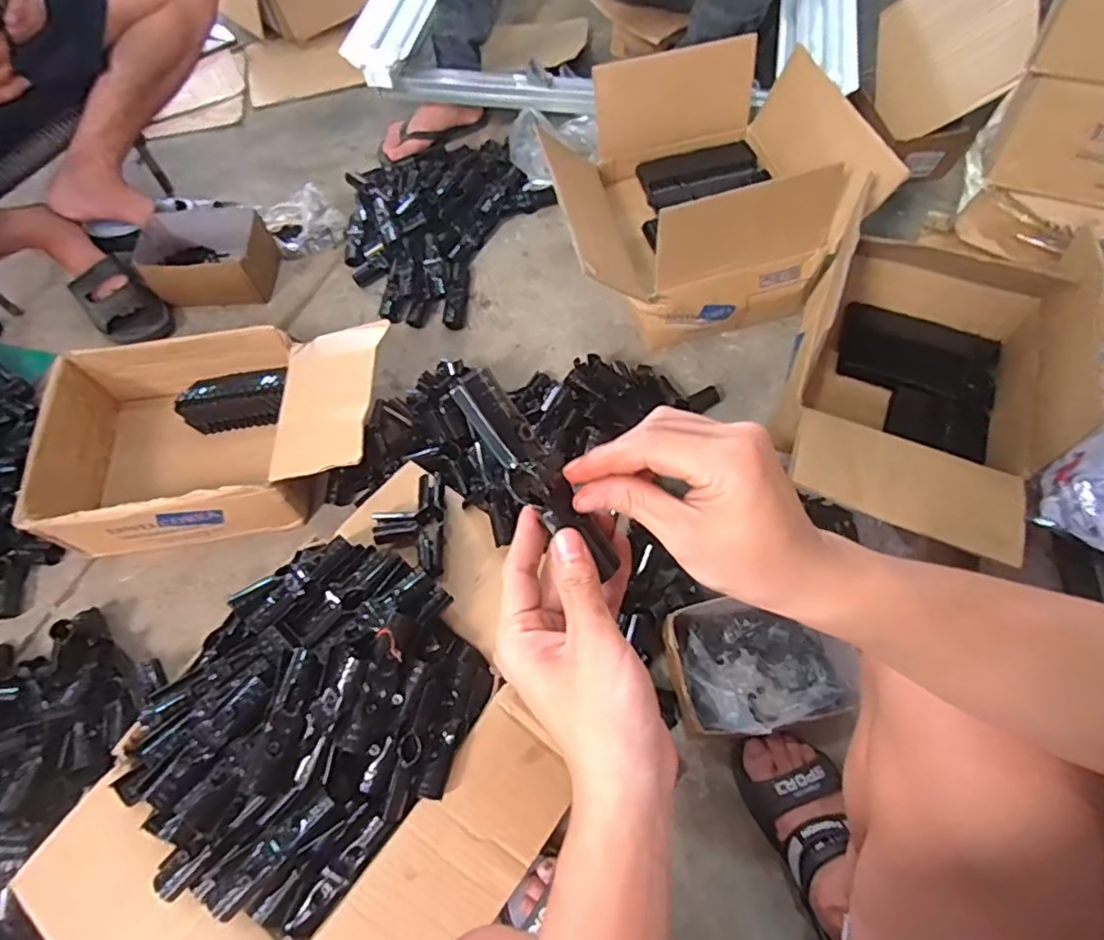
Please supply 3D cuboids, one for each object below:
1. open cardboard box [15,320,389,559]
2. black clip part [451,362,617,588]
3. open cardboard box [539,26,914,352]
[{"bbox_3d":[-0.471,-0.055,0.898,0.468,0.134,0.286,-7,63,-1],"label":"open cardboard box"},{"bbox_3d":[-0.008,0.003,0.332,0.027,0.016,0.127,-39,98,-16],"label":"black clip part"},{"bbox_3d":[0.226,-0.439,0.974,0.435,0.230,0.373,-9,63,-2],"label":"open cardboard box"}]

